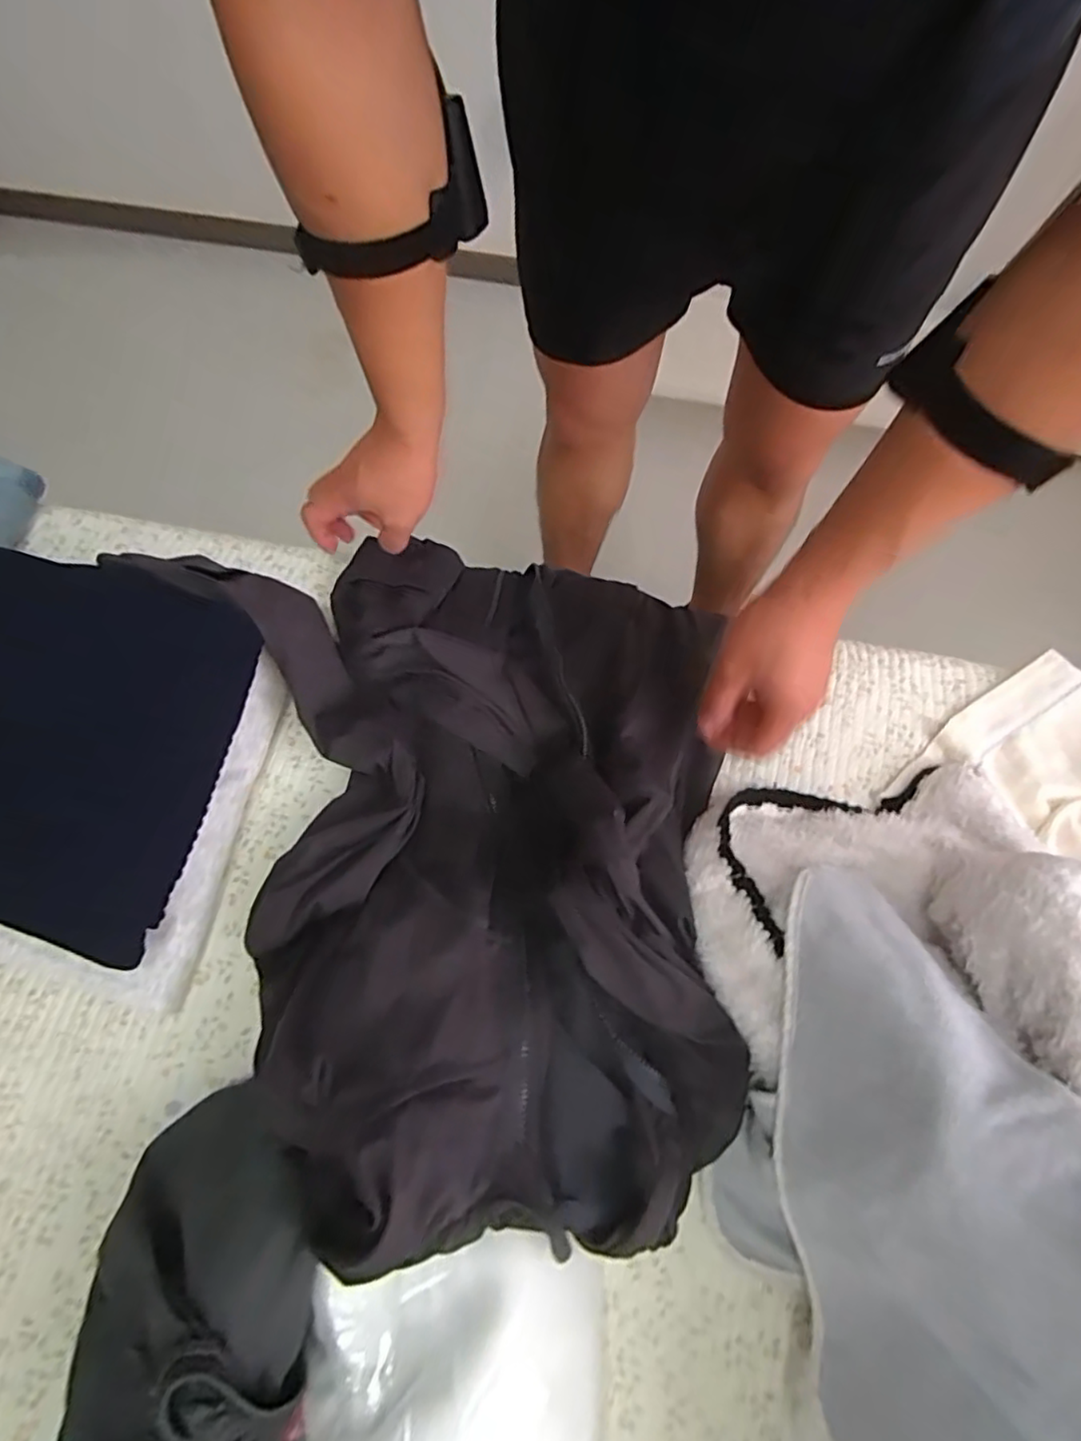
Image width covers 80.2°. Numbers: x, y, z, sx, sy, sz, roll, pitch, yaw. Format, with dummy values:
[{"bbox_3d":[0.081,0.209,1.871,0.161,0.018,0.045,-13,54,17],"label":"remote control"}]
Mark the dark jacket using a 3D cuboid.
[{"bbox_3d":[-0.069,0.065,0.454,0.417,0.125,0.474,5,72,2],"label":"dark jacket"}]

